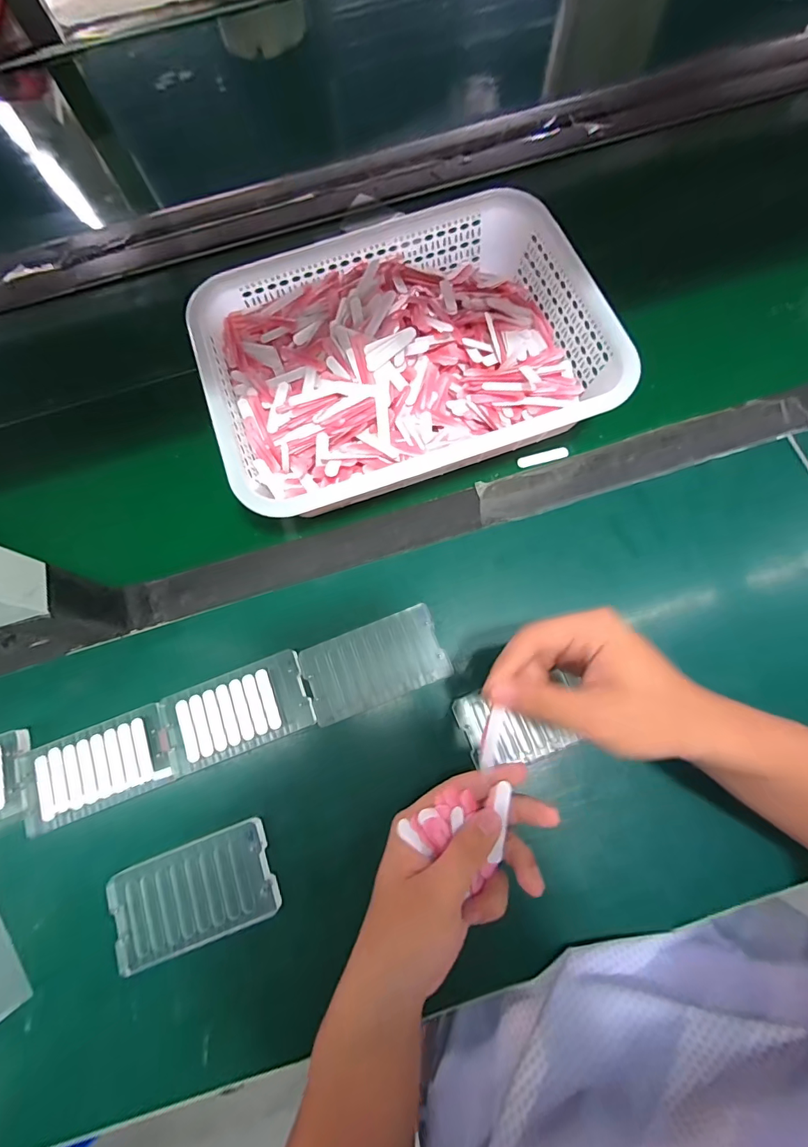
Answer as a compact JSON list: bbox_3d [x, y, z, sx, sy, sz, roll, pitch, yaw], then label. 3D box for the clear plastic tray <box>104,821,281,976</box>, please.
[{"bbox_3d":[-0.162,0.246,0.334,0.121,0.013,0.068,-21,74,-3],"label":"clear plastic tray"}]

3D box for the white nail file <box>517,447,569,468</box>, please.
[{"bbox_3d":[0.140,-0.117,0.435,0.051,0.005,0.012,-15,74,-1],"label":"white nail file"}]

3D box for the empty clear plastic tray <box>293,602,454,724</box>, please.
[{"bbox_3d":[-0.025,0.078,0.377,0.119,0.008,0.067,-22,74,-3],"label":"empty clear plastic tray"}]

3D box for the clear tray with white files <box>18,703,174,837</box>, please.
[{"bbox_3d":[-0.256,0.161,0.361,0.121,0.006,0.067,-21,74,-3],"label":"clear tray with white files"}]

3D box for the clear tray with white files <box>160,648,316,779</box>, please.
[{"bbox_3d":[-0.142,0.116,0.369,0.120,0.007,0.067,-21,74,-3],"label":"clear tray with white files"}]

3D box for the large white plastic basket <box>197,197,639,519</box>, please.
[{"bbox_3d":[-0.004,-0.209,0.425,0.356,0.077,0.263,-20,74,-3],"label":"large white plastic basket"}]

